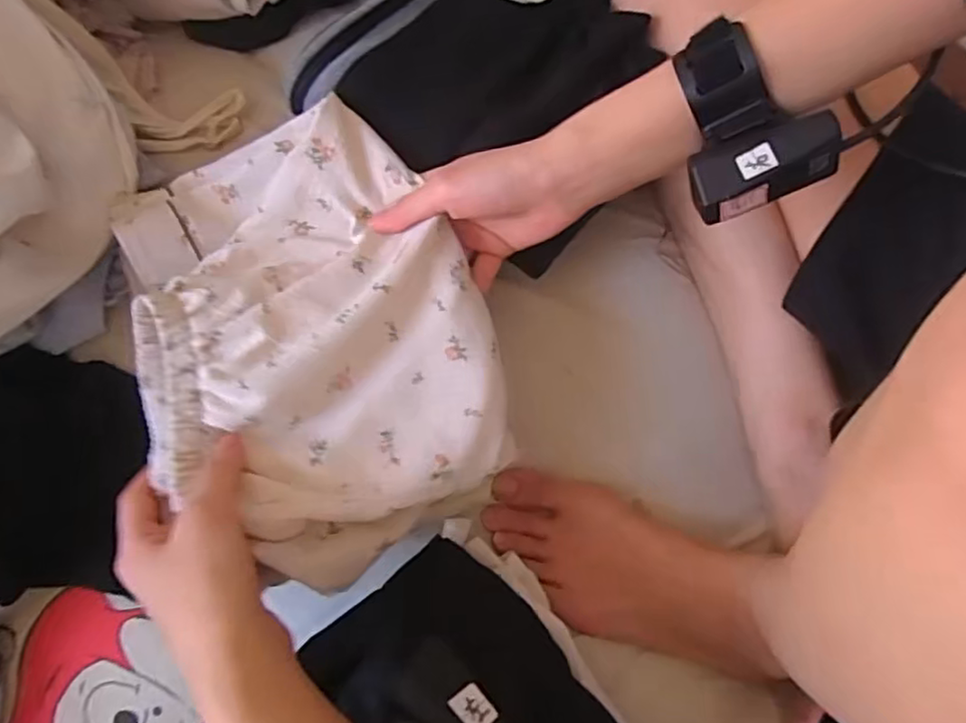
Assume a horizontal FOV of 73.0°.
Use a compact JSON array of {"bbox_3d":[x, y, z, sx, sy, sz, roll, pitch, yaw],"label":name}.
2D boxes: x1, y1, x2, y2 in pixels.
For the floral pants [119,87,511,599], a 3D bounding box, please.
[{"bbox_3d":[-0.100,-0.022,0.373,0.186,0.047,0.266,-24,75,-9],"label":"floral pants"}]

